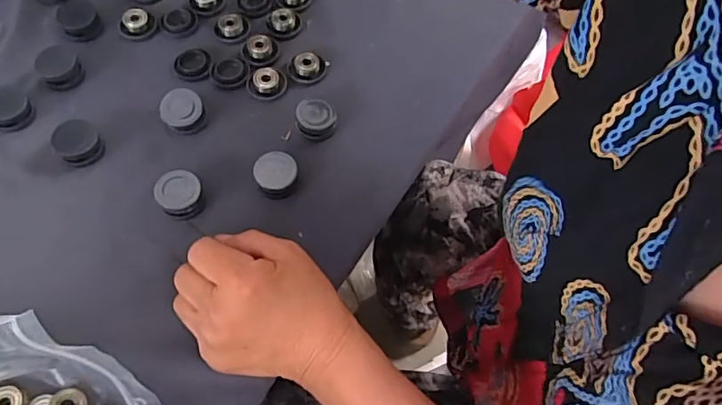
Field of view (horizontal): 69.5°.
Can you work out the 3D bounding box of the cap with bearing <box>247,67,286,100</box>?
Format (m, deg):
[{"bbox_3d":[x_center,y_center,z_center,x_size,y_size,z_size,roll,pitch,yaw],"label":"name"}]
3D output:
[{"bbox_3d":[-0.081,-0.105,0.445,0.033,0.009,0.033,1,64,-2],"label":"cap with bearing"}]

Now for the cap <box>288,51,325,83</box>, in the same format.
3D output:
[{"bbox_3d":[-0.049,-0.120,0.452,0.032,0.011,0.028,37,68,14],"label":"cap"}]

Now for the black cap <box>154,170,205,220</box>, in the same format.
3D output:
[{"bbox_3d":[-0.136,-0.005,0.392,0.032,0.018,0.035,1,64,-2],"label":"black cap"}]

